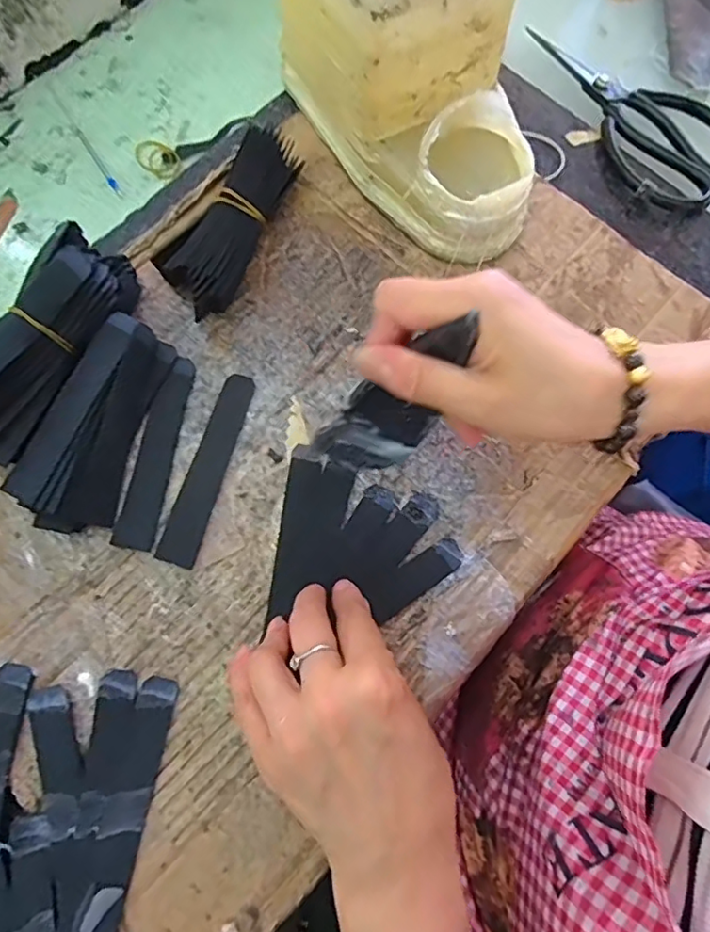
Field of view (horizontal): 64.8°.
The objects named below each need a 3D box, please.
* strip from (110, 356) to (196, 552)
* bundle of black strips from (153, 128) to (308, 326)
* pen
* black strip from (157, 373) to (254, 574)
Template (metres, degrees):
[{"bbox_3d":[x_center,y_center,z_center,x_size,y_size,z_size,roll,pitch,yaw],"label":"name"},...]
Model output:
[{"bbox_3d":[-0.117,-0.010,0.330,0.022,0.004,0.115,10,76,0],"label":"strip"},{"bbox_3d":[-0.078,-0.159,0.358,0.049,0.033,0.138,23,76,3],"label":"bundle of black strips"},{"bbox_3d":[-0.206,-0.249,0.428,0.006,0.011,0.118,-31,79,-10],"label":"pen"},{"bbox_3d":[-0.086,0.000,0.329,0.022,0.005,0.117,16,76,2],"label":"black strip"}]

